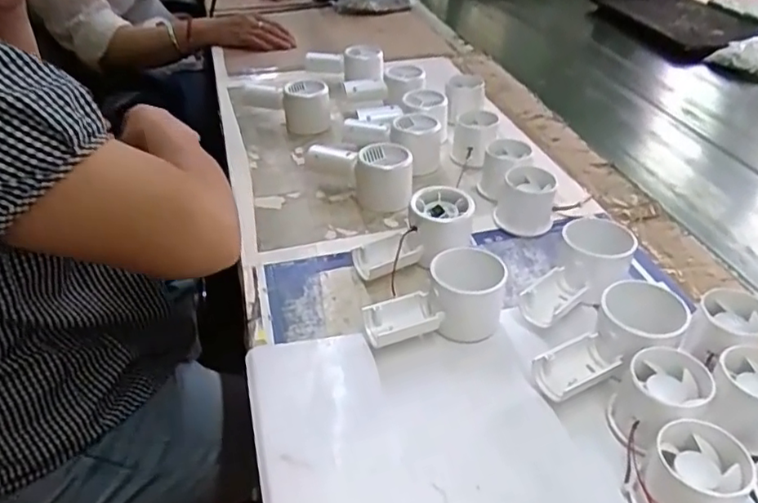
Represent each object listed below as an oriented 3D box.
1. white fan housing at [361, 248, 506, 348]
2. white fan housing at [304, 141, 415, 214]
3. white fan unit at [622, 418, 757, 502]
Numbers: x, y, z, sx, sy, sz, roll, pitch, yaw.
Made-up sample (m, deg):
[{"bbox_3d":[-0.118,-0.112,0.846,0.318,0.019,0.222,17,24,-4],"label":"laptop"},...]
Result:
[{"bbox_3d":[0.045,0.038,0.479,0.115,0.052,0.057,-6,37,-8],"label":"white fan housing"},{"bbox_3d":[-0.020,-0.080,0.633,0.106,0.055,0.065,-2,37,-3],"label":"white fan housing"},{"bbox_3d":[0.183,0.136,0.352,0.057,0.047,0.052,0,37,0],"label":"white fan unit"}]

